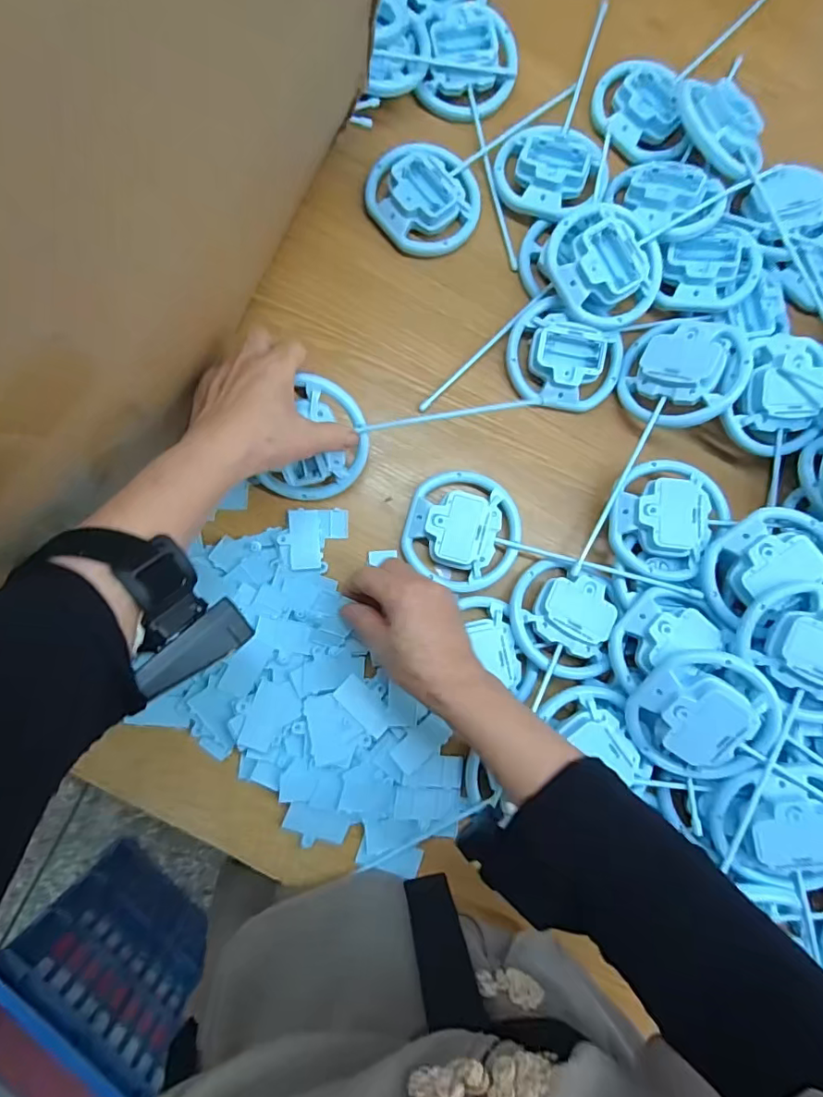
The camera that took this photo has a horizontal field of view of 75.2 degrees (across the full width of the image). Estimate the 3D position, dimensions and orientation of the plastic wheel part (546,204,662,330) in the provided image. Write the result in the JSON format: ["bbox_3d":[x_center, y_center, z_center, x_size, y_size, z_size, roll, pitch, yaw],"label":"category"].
[{"bbox_3d":[0.171,-0.249,0.464,0.097,0.027,0.103,0,85,-4],"label":"plastic wheel part"}]

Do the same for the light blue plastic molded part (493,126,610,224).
[{"bbox_3d":[0.126,-0.346,0.486,0.092,0.033,0.091,2,85,-4],"label":"light blue plastic molded part"}]

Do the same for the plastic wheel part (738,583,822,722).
[{"bbox_3d":[0.301,0.077,0.396,0.097,0.045,0.097,14,84,-3],"label":"plastic wheel part"}]

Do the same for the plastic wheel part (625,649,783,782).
[{"bbox_3d":[0.220,0.128,0.404,0.097,0.040,0.097,2,107,7],"label":"plastic wheel part"}]

